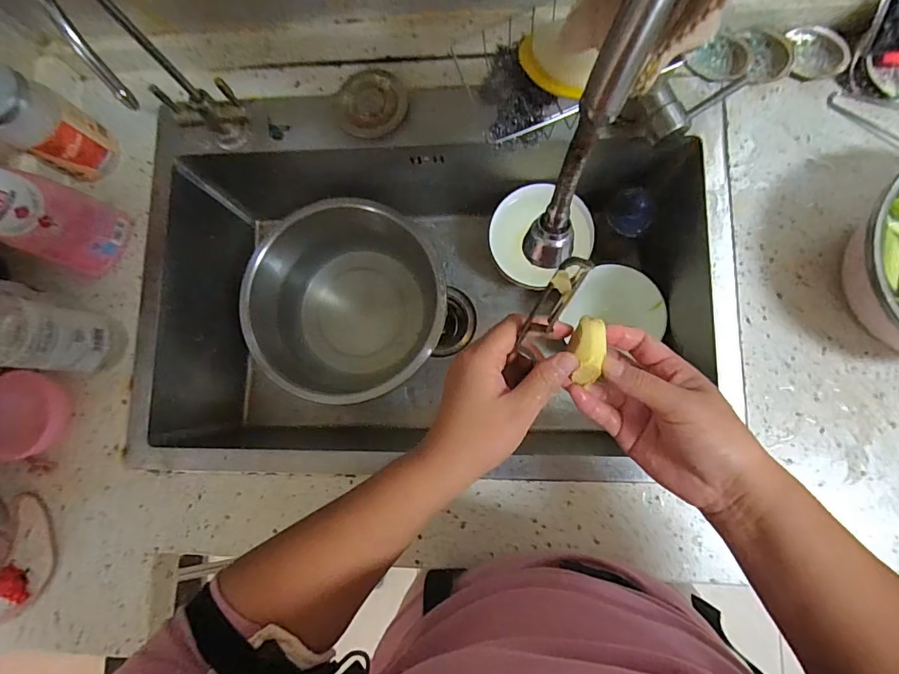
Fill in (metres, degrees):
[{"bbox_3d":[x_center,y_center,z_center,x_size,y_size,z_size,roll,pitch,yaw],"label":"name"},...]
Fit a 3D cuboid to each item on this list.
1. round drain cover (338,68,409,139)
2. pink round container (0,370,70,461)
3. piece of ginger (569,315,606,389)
[{"bbox_3d":[-0.092,-0.279,0.545,0.081,0.013,0.079,-22,94,14],"label":"round drain cover"},{"bbox_3d":[-0.460,0.082,0.500,0.067,0.045,0.090,-24,82,3],"label":"pink round container"},{"bbox_3d":[0.092,0.008,0.307,0.021,0.018,0.043,3,85,6],"label":"piece of ginger"}]

